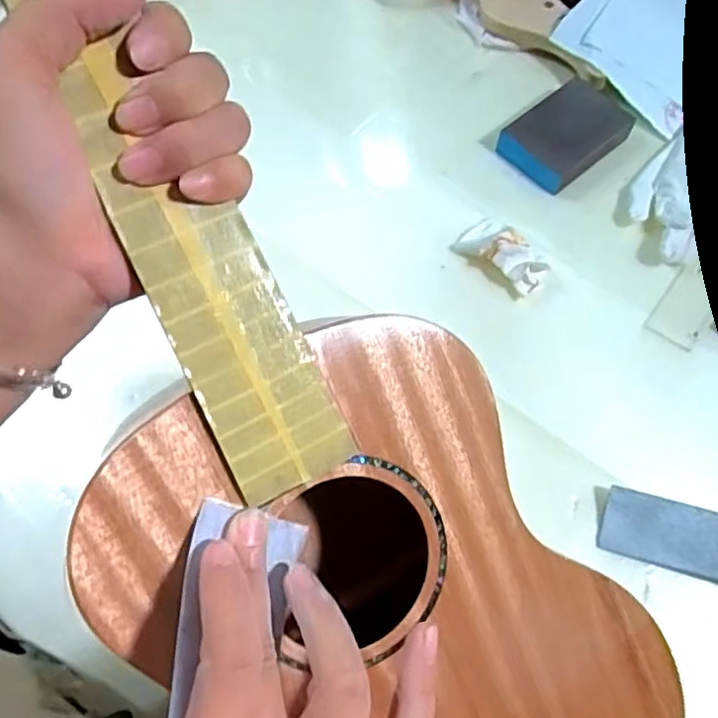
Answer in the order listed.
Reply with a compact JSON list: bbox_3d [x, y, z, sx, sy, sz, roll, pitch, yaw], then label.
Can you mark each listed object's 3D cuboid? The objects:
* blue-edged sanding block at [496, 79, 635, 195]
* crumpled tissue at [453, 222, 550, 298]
[{"bbox_3d":[0.179,-0.195,0.552,0.097,0.029,0.069,-37,70,-14],"label":"blue-edged sanding block"},{"bbox_3d":[0.116,-0.086,0.501,0.075,0.031,0.038,41,72,18],"label":"crumpled tissue"}]

